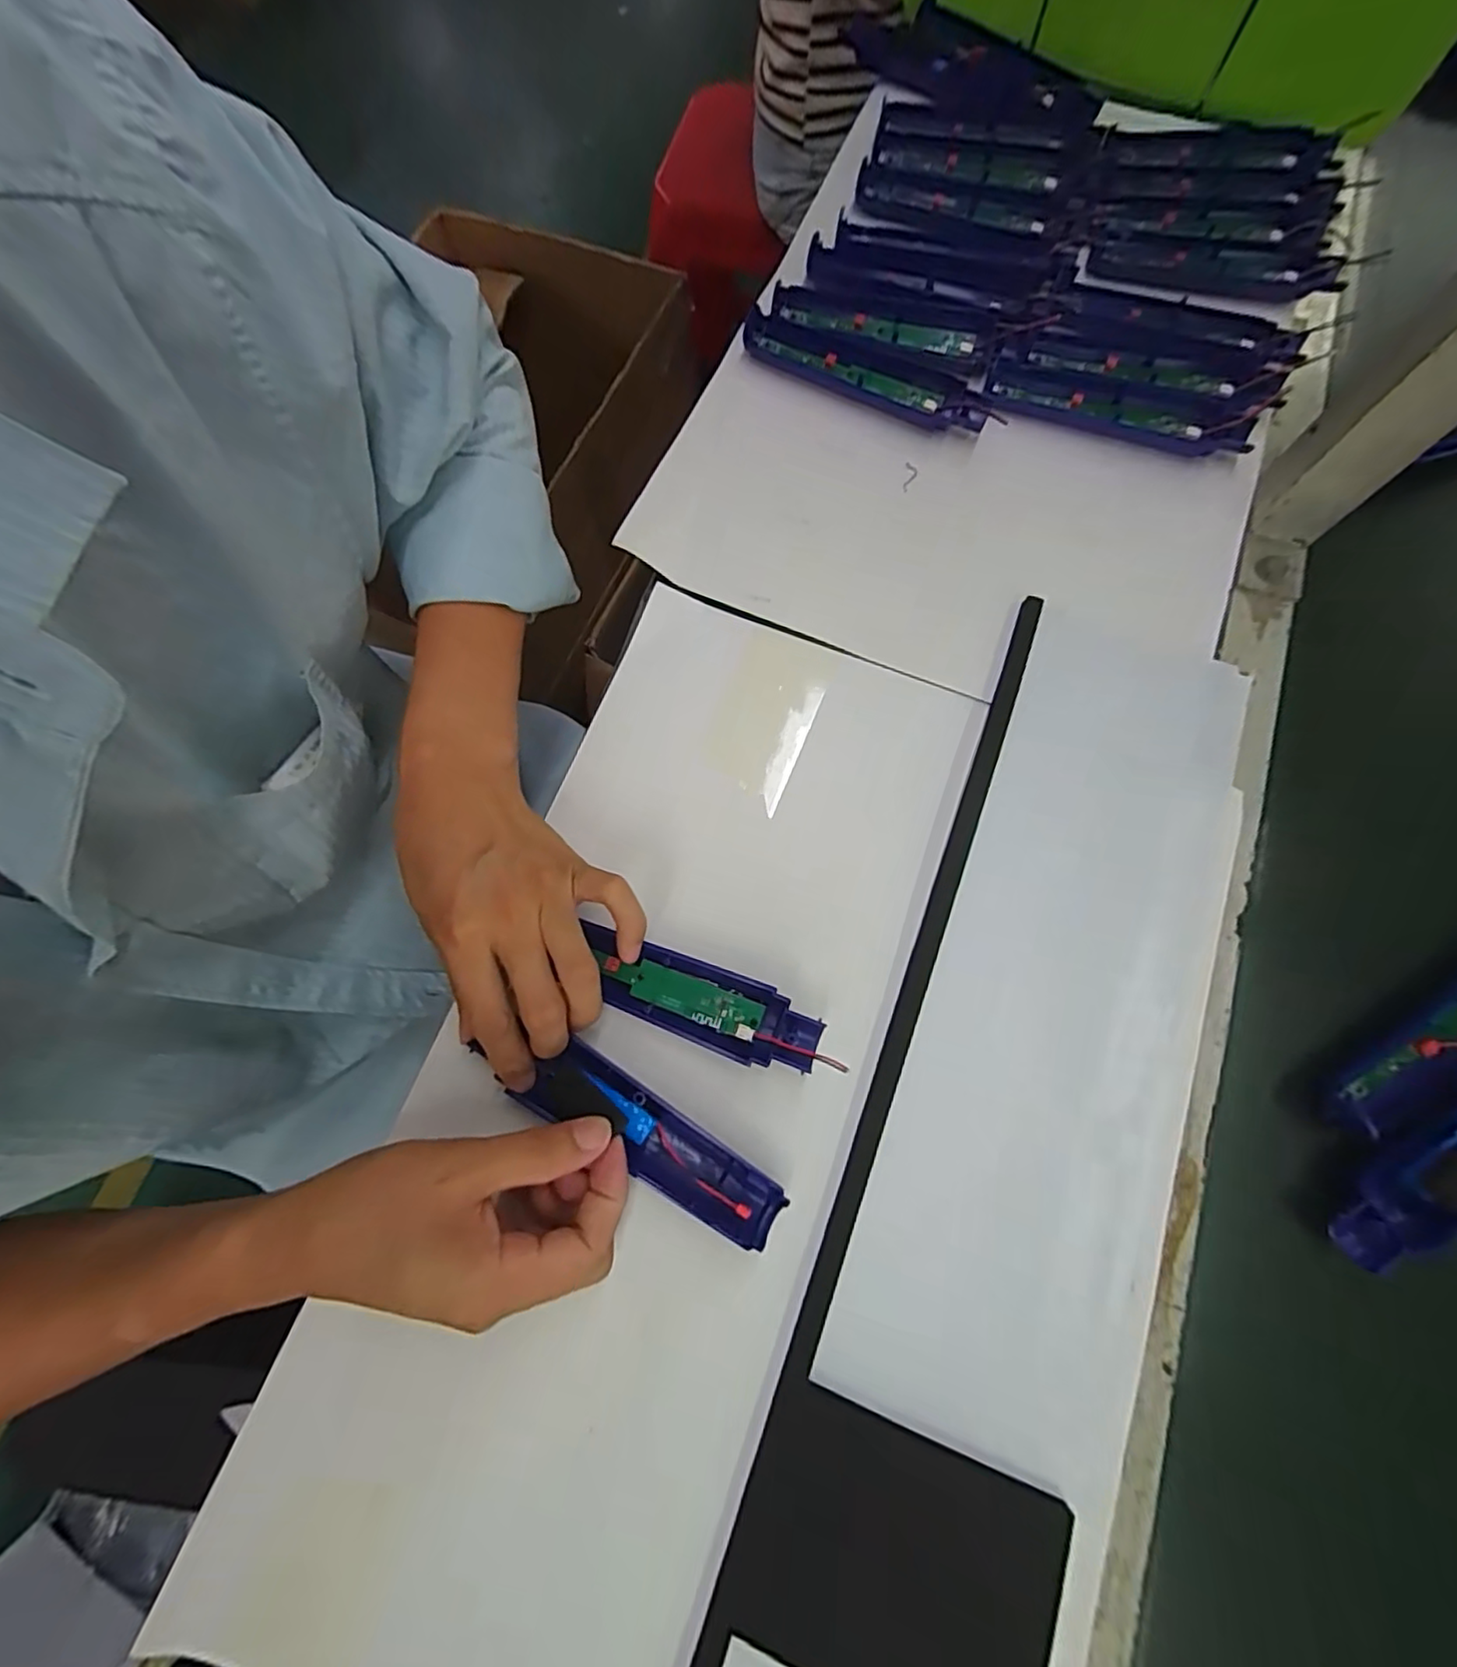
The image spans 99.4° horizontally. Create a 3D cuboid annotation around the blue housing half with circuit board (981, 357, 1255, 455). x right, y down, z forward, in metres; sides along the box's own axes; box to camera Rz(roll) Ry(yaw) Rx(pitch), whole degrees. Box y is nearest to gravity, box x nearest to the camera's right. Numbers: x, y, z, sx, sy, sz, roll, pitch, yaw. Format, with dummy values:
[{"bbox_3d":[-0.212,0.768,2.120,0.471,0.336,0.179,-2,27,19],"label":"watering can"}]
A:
[{"bbox_3d":[0.260,-0.287,0.414,0.170,0.011,0.043,19,76,6],"label":"blue housing half with circuit board"}]

